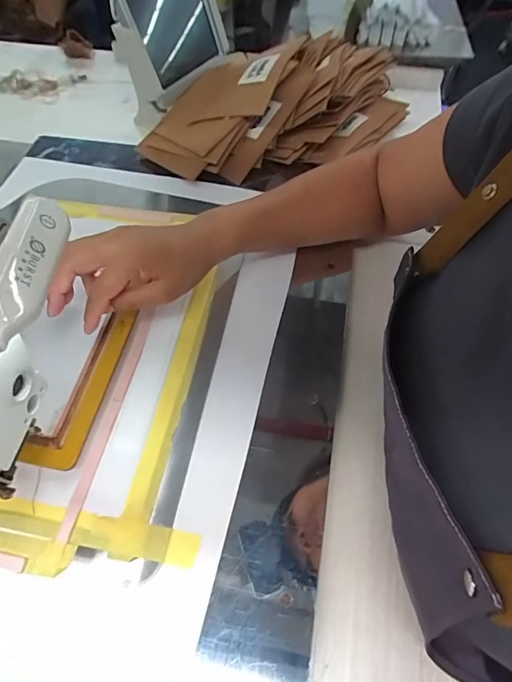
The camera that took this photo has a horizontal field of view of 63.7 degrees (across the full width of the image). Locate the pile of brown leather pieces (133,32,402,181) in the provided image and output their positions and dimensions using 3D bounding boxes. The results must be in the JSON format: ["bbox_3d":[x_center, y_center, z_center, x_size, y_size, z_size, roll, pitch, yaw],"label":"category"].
[{"bbox_3d":[0.034,-0.324,0.561,0.375,0.074,0.223,-8,60,-3],"label":"pile of brown leather pieces"}]

